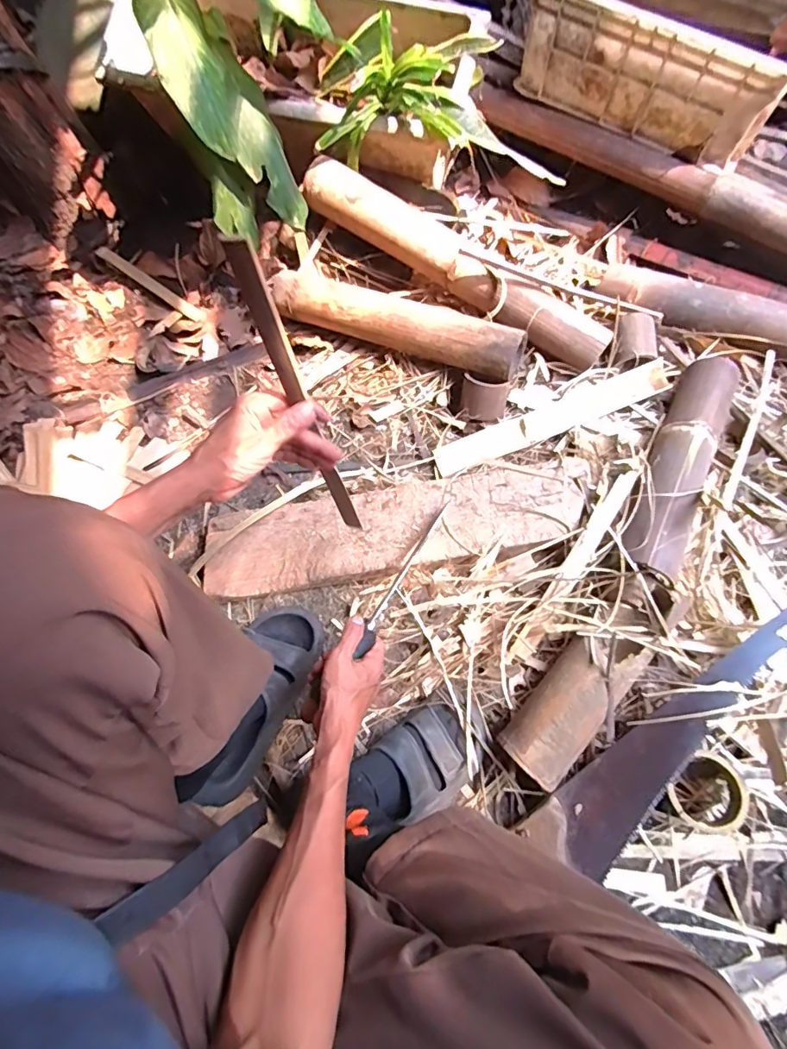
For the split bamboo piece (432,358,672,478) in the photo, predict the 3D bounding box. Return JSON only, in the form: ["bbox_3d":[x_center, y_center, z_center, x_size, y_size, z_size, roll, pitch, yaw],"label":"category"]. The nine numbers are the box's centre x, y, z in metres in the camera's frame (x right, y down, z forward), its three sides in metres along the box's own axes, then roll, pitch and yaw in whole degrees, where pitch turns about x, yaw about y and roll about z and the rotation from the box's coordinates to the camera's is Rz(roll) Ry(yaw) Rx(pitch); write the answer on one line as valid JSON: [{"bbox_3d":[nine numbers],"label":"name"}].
[{"bbox_3d":[0.247,-0.164,0.777,0.381,0.012,0.050,-22,82,-3],"label":"split bamboo piece"}]

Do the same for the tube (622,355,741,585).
[{"bbox_3d":[0.404,-0.093,0.688,0.083,0.066,0.382,29,72,12],"label":"tube"}]

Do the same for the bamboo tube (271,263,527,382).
[{"bbox_3d":[-0.006,-0.339,0.811,0.440,0.104,0.092,26,72,11],"label":"bamboo tube"}]

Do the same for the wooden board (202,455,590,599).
[{"bbox_3d":[0.005,0.001,0.702,0.530,0.037,0.128,-11,69,-3],"label":"wooden board"}]

